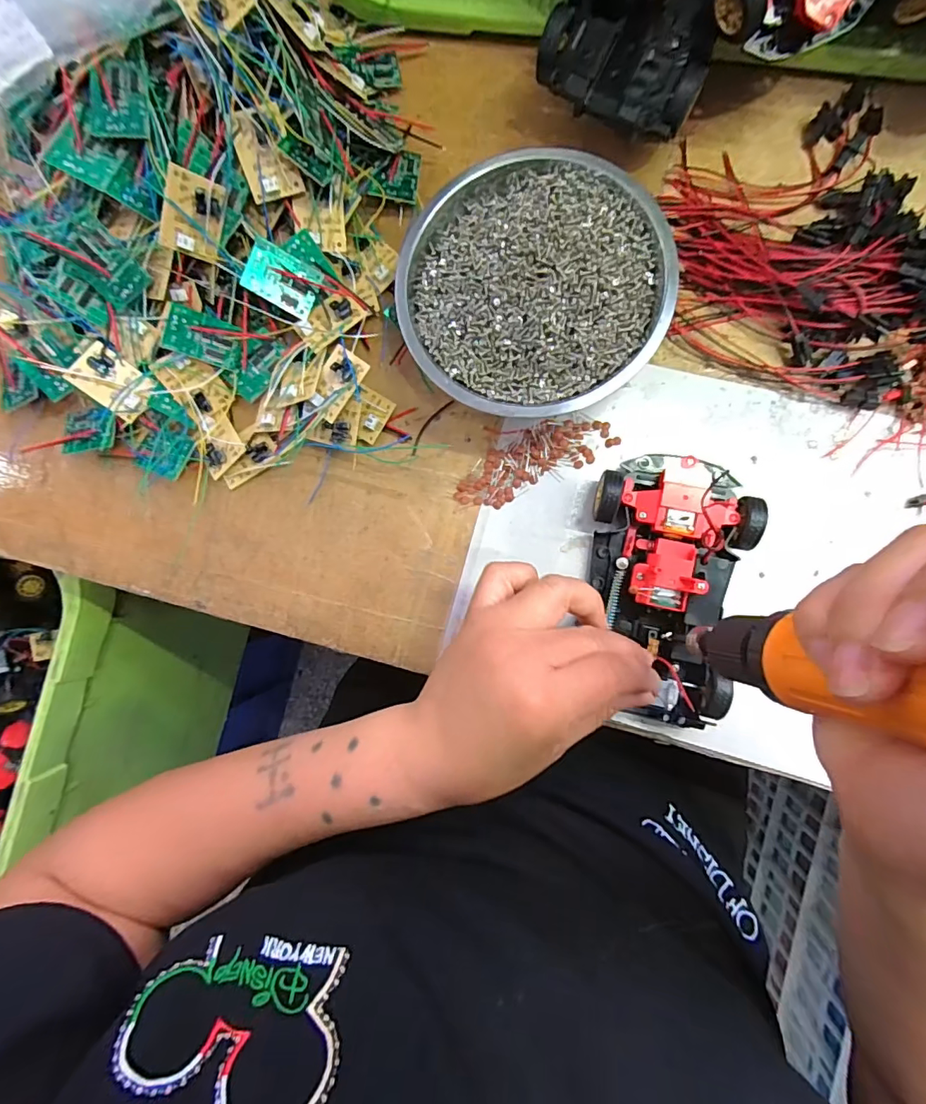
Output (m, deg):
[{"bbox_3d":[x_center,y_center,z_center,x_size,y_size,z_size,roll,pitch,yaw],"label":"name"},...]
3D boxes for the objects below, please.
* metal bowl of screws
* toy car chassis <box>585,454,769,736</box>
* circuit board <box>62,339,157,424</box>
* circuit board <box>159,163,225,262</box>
[{"bbox_3d":[0.039,-0.146,0.283,0.140,0.048,0.142,0,88,6],"label":"metal bowl of screws"},{"bbox_3d":[0.115,0.019,0.270,0.083,0.032,0.143,2,88,6],"label":"toy car chassis"},{"bbox_3d":[-0.209,-0.101,0.297,0.039,0.007,0.028,39,69,-25],"label":"circuit board"},{"bbox_3d":[-0.149,-0.185,0.274,0.005,0.029,0.039,52,126,40],"label":"circuit board"}]

